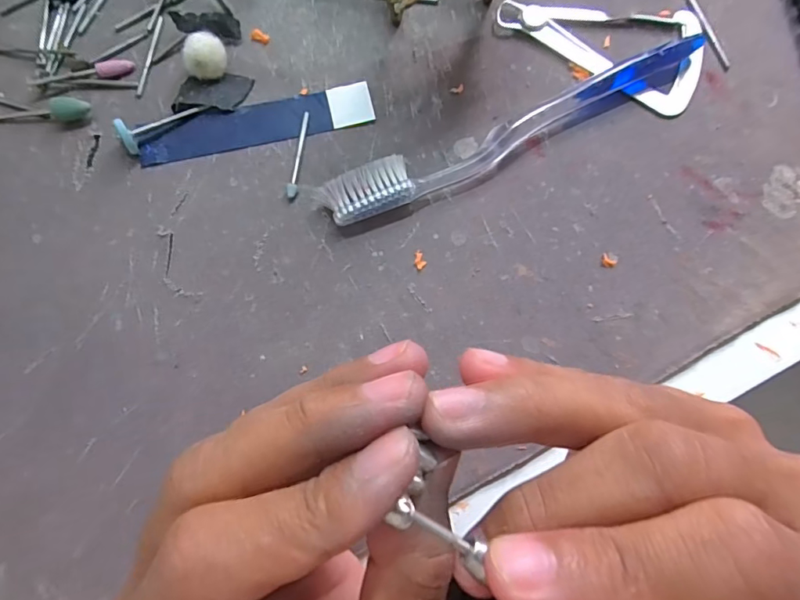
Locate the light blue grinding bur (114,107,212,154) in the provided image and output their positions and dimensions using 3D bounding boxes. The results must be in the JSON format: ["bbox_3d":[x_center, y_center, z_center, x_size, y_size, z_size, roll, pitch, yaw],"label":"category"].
[{"bbox_3d":[-0.102,-0.077,0.213,0.038,0.012,0.009,-32,77,-22],"label":"light blue grinding bur"}]

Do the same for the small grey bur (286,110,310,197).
[{"bbox_3d":[-0.044,-0.064,0.214,0.004,0.004,0.043,5,74,0],"label":"small grey bur"}]

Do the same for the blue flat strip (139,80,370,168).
[{"bbox_3d":[-0.063,-0.079,0.219,0.101,0.004,0.022,-12,75,-5],"label":"blue flat strip"}]

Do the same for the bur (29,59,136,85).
[{"bbox_3d":[-0.142,-0.102,0.222,0.043,0.006,0.008,-14,75,-6],"label":"bur"}]

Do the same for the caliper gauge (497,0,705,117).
[{"bbox_3d":[0.097,-0.115,0.234,0.096,0.004,0.060,0,74,-2],"label":"caliper gauge"}]

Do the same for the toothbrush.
[{"bbox_3d":[0.055,-0.075,0.216,0.186,0.013,0.019,-24,76,-8],"label":"toothbrush"}]

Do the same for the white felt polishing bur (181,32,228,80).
[{"bbox_3d":[-0.086,-0.108,0.219,0.015,0.016,0.015,0,74,-2],"label":"white felt polishing bur"}]

